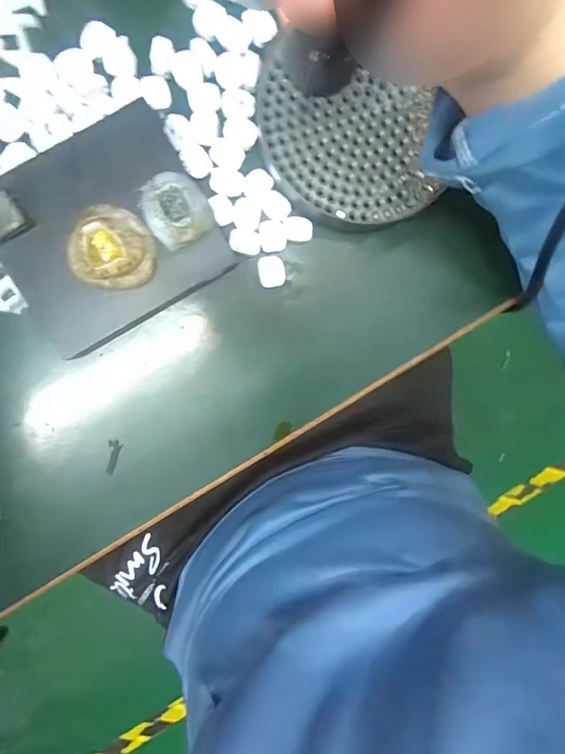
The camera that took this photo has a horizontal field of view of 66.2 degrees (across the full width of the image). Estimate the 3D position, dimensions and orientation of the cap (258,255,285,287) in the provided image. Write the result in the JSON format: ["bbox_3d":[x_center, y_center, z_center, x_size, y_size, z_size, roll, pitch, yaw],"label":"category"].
[{"bbox_3d":[-0.006,-0.060,0.245,0.015,0.005,0.017,-12,98,-6],"label":"cap"}]

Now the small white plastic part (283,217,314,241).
[{"bbox_3d":[0.009,-0.083,0.243,0.016,0.004,0.014,-8,97,-7],"label":"small white plastic part"}]

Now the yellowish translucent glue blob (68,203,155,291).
[{"bbox_3d":[-0.085,-0.065,0.216,0.040,0.016,0.039,-6,97,-7],"label":"yellowish translucent glue blob"}]

